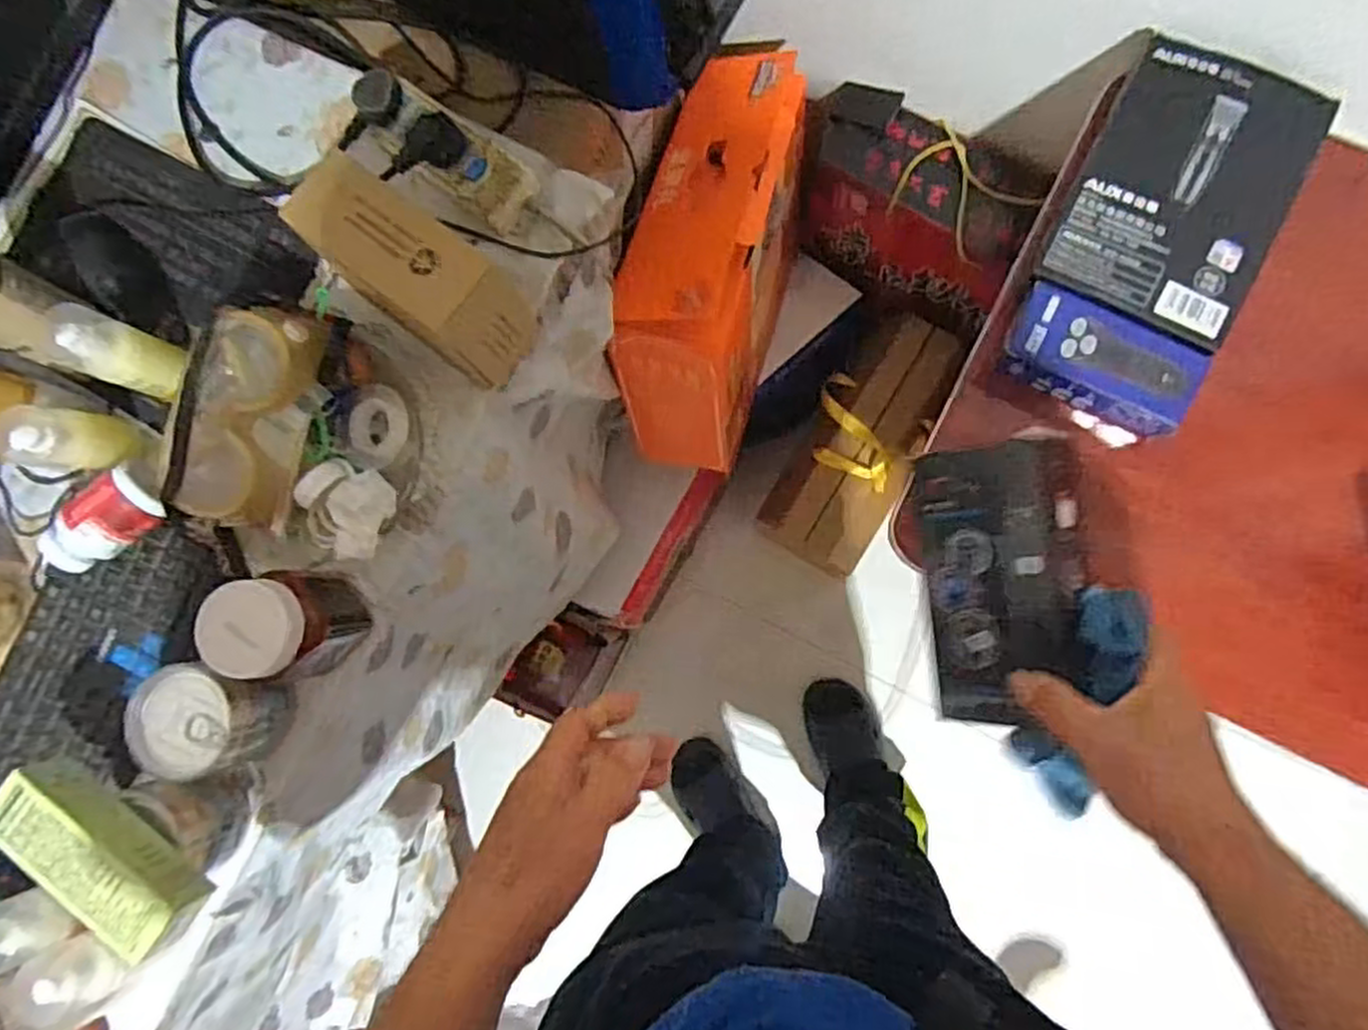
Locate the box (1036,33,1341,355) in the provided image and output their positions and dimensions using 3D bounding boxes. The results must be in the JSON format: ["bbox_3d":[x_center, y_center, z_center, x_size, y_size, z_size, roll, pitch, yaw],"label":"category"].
[{"bbox_3d":[0.446,-0.288,0.716,0.175,0.080,0.256,27,87,7],"label":"box"}]

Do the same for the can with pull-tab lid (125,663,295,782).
[{"bbox_3d":[-0.348,0.150,0.576,0.086,0.066,0.078,12,86,7],"label":"can with pull-tab lid"}]

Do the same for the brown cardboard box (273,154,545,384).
[{"bbox_3d":[-0.197,-0.174,0.579,0.149,0.128,0.076,34,88,8],"label":"brown cardboard box"}]

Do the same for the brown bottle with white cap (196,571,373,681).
[{"bbox_3d":[-0.283,0.077,0.559,0.065,0.107,0.061,-1,84,5],"label":"brown bottle with white cap"}]

